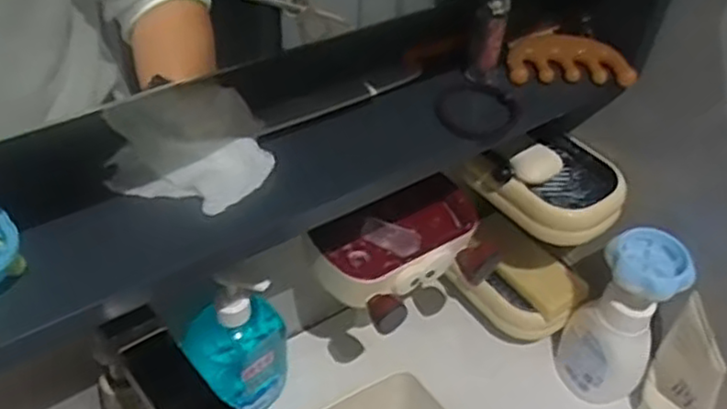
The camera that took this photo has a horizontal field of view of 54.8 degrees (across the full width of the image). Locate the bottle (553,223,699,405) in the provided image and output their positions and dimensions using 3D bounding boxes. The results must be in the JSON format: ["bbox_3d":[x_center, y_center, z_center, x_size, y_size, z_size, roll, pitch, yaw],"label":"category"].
[{"bbox_3d":[0.237,0.108,0.653,0.081,0.175,0.066,28,48,22],"label":"bottle"}]

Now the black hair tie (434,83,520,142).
[{"bbox_3d":[0.080,-0.068,0.505,0.058,0.004,0.067,26,47,20],"label":"black hair tie"}]

